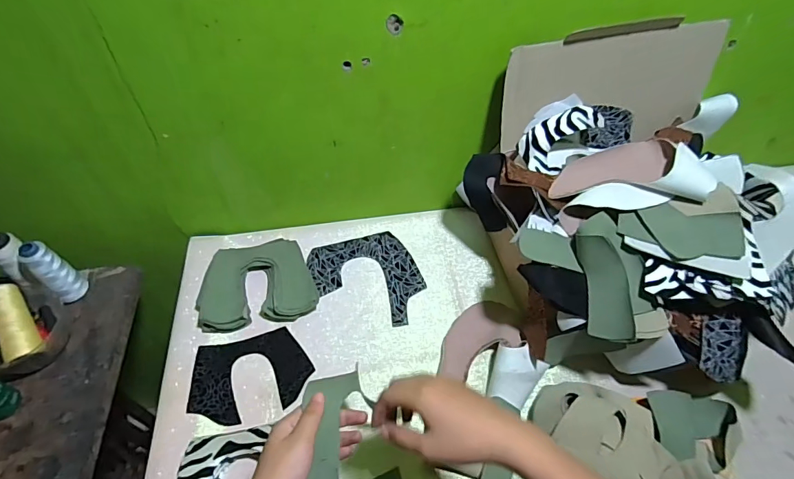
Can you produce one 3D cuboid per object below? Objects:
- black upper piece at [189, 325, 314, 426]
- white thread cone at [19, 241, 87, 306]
[{"bbox_3d":[-0.202,0.186,0.598,0.156,0.008,0.113,-12,54,-15],"label":"black upper piece"},{"bbox_3d":[-0.501,0.049,0.634,0.036,0.116,0.038,34,58,24],"label":"white thread cone"}]

